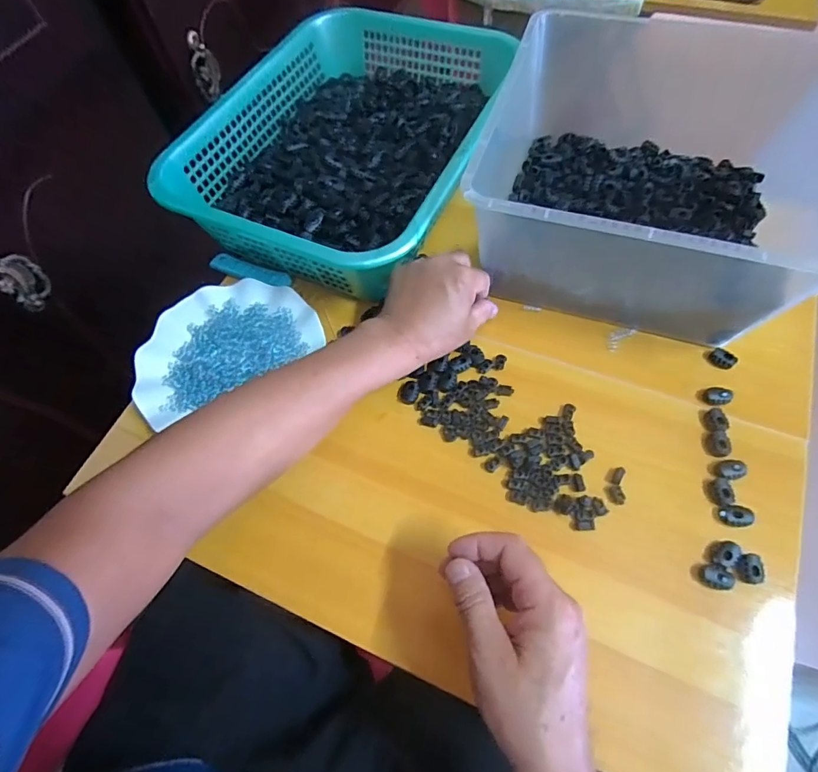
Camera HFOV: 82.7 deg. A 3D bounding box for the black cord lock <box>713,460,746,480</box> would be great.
[{"bbox_3d":[0.272,0.071,0.394,0.024,0.007,0.017,-11,63,-2],"label":"black cord lock"}]

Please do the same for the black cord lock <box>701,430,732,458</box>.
[{"bbox_3d":[0.268,0.050,0.406,0.019,0.009,0.024,6,64,7],"label":"black cord lock"}]

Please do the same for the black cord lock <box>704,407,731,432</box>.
[{"bbox_3d":[0.274,0.031,0.415,0.019,0.008,0.021,9,64,8],"label":"black cord lock"}]

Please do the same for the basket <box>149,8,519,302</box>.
[{"bbox_3d":[-0.058,-0.288,0.543,0.299,0.082,0.388,23,67,14],"label":"basket"}]

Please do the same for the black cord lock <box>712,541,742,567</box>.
[{"bbox_3d":[0.249,0.132,0.366,0.022,0.009,0.016,-37,67,-14],"label":"black cord lock"}]

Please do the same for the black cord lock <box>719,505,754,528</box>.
[{"bbox_3d":[0.265,0.105,0.377,0.022,0.008,0.017,-2,63,3],"label":"black cord lock"}]

